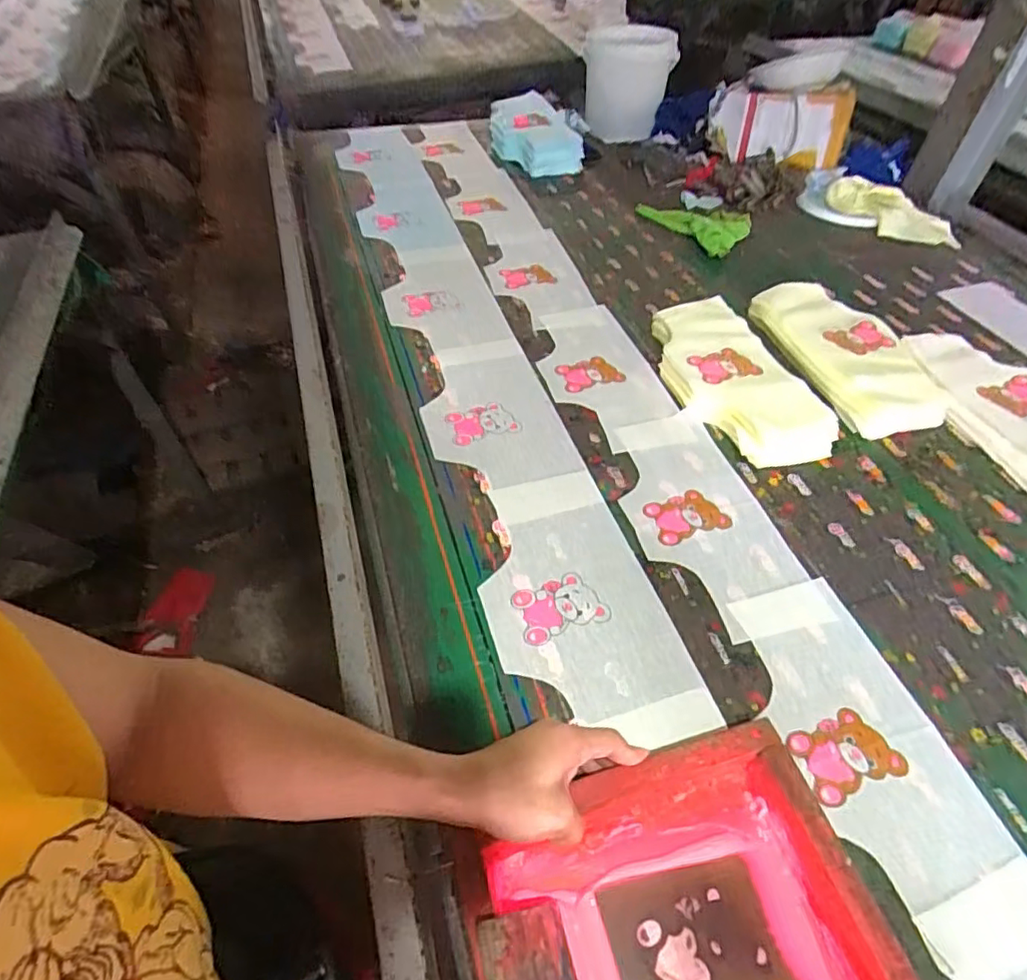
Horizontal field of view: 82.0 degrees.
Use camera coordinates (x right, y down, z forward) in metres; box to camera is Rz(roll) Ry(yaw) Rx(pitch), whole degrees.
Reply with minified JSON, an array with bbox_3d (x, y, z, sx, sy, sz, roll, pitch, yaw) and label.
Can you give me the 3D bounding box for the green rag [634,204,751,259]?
[{"bbox_3d":[0.375,-0.515,1.136,0.186,0.028,0.211,-25,53,-21],"label":"green rag"}]

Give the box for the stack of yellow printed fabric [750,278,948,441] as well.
[{"bbox_3d":[0.461,-0.198,0.835,0.158,0.057,0.298,-8,49,-8],"label":"stack of yellow printed fabric"}]

